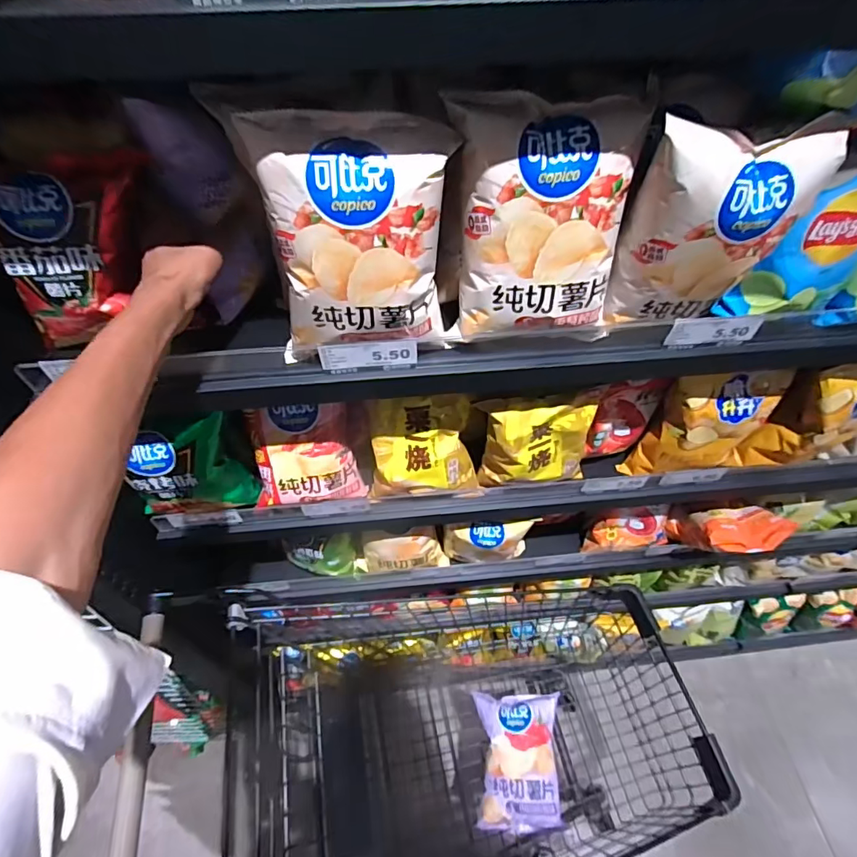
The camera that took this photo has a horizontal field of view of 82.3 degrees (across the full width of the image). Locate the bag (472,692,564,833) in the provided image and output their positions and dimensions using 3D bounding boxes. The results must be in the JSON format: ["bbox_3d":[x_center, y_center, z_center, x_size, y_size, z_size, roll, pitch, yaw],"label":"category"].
[{"bbox_3d":[0.162,0.587,0.870,0.140,0.057,0.199,0,52,1],"label":"bag"}]

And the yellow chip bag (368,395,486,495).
[{"bbox_3d":[-0.004,0.029,0.636,0.142,0.153,0.054,-5,52,-4],"label":"yellow chip bag"}]

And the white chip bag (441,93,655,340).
[{"bbox_3d":[0.094,-0.155,0.406,0.142,0.190,0.056,4,52,4],"label":"white chip bag"}]

